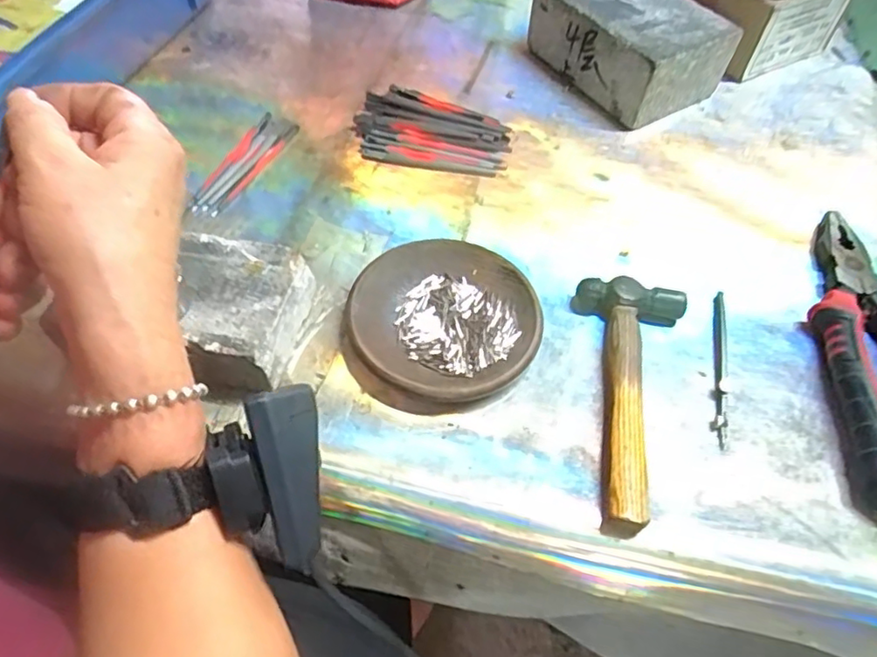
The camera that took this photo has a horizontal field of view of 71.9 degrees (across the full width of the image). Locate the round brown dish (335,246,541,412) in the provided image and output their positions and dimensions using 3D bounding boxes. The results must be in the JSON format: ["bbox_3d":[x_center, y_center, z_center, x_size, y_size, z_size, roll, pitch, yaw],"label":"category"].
[{"bbox_3d":[0.004,-0.005,0.365,0.110,0.020,0.113,0,54,0],"label":"round brown dish"}]

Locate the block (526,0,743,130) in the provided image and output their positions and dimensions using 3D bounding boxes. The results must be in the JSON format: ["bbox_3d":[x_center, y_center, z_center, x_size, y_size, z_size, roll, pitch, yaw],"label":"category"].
[{"bbox_3d":[0.163,-0.250,0.524,0.106,0.064,0.153,-30,60,-20],"label":"block"}]

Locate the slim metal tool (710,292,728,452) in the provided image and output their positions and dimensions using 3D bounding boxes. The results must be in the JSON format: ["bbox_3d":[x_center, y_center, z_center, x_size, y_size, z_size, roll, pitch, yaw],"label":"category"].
[{"bbox_3d":[0.167,0.020,0.357,0.008,0.007,0.109,13,55,9],"label":"slim metal tool"}]

